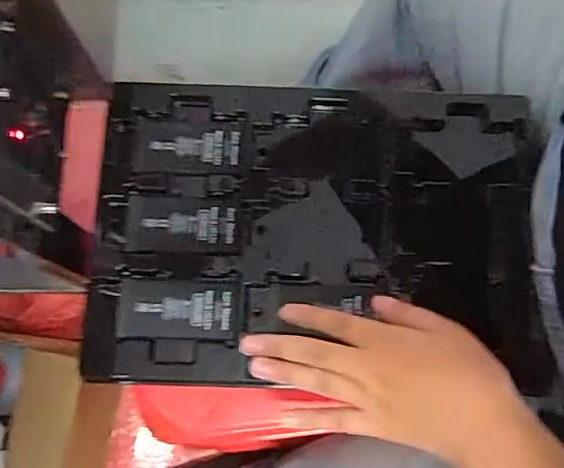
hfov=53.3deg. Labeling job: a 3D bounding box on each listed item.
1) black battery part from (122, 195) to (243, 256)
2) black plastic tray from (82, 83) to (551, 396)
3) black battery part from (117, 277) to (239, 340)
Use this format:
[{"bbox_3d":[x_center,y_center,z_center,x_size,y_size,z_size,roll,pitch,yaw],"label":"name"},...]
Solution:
[{"bbox_3d":[-0.073,-0.007,0.420,0.084,0.004,0.043,2,76,0],"label":"black battery part"},{"bbox_3d":[0.027,-0.004,0.419,0.321,0.013,0.224,3,79,-1],"label":"black plastic tray"},{"bbox_3d":[-0.074,0.053,0.406,0.084,0.004,0.043,2,76,0],"label":"black battery part"}]

